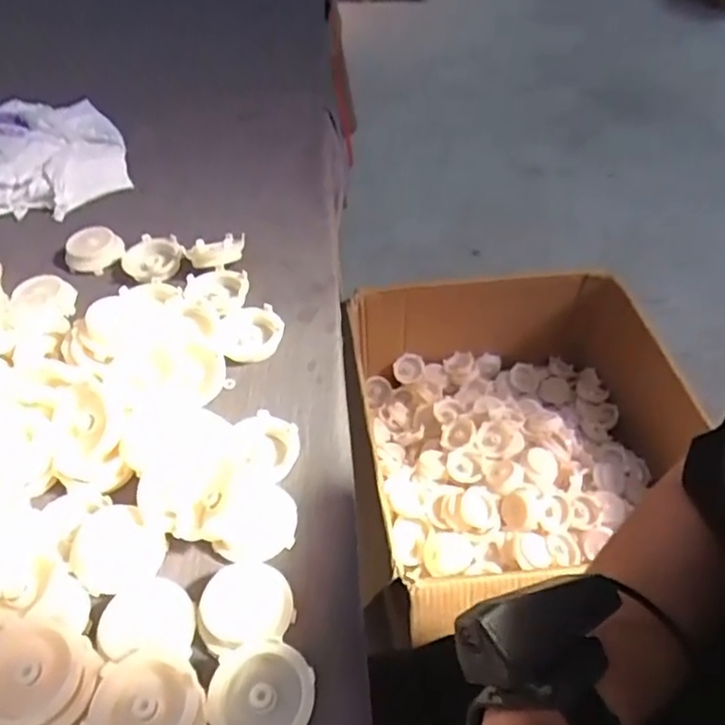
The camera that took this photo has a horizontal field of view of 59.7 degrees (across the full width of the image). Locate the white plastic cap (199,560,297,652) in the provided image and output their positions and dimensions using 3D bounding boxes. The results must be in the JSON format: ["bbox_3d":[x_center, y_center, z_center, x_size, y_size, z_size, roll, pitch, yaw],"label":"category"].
[{"bbox_3d":[-0.066,0.140,0.364,0.049,0.019,0.050,-2,48,2],"label":"white plastic cap"}]

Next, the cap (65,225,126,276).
[{"bbox_3d":[-0.256,-0.108,0.599,0.052,0.023,0.052,-2,48,2],"label":"cap"}]

